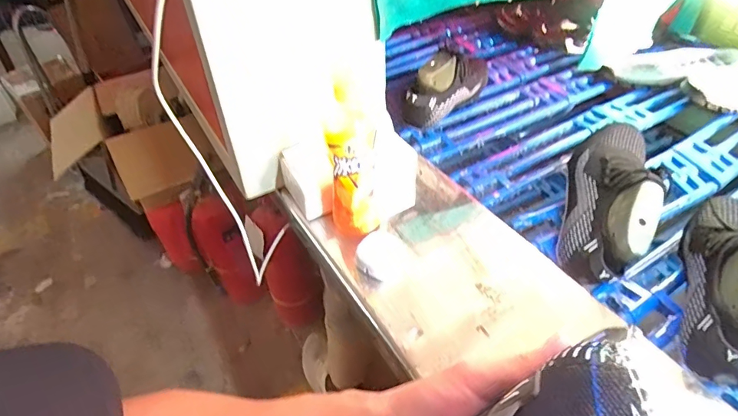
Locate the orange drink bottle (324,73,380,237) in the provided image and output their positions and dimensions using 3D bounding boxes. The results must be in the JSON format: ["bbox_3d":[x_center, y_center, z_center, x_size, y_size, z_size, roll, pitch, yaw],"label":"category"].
[{"bbox_3d":[-0.022,-0.050,0.547,0.066,0.203,0.078,-8,44,-5],"label":"orange drink bottle"}]

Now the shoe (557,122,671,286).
[{"bbox_3d":[0.320,-0.020,0.594,0.100,0.092,0.255,13,46,17],"label":"shoe"}]

